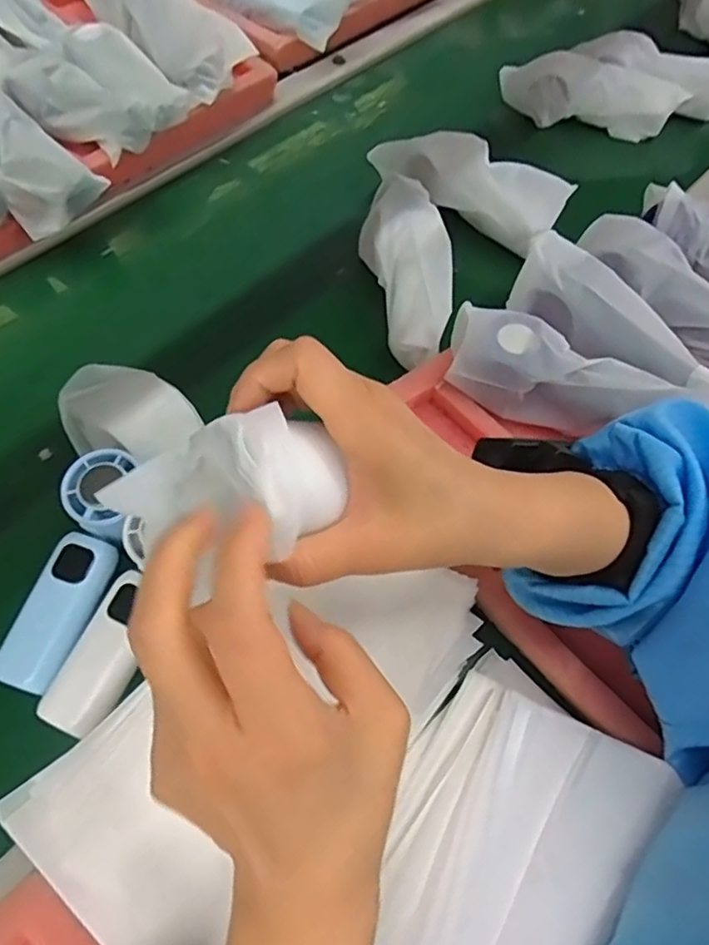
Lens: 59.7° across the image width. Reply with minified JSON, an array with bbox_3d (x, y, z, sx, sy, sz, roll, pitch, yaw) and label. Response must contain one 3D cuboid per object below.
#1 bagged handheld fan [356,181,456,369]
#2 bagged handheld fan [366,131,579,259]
[{"bbox_3d":[0.047,-0.175,0.536,0.069,0.049,0.180,-2,60,-5],"label":"bagged handheld fan"},{"bbox_3d":[0.107,-0.280,0.596,0.187,0.055,0.050,28,62,12],"label":"bagged handheld fan"}]

